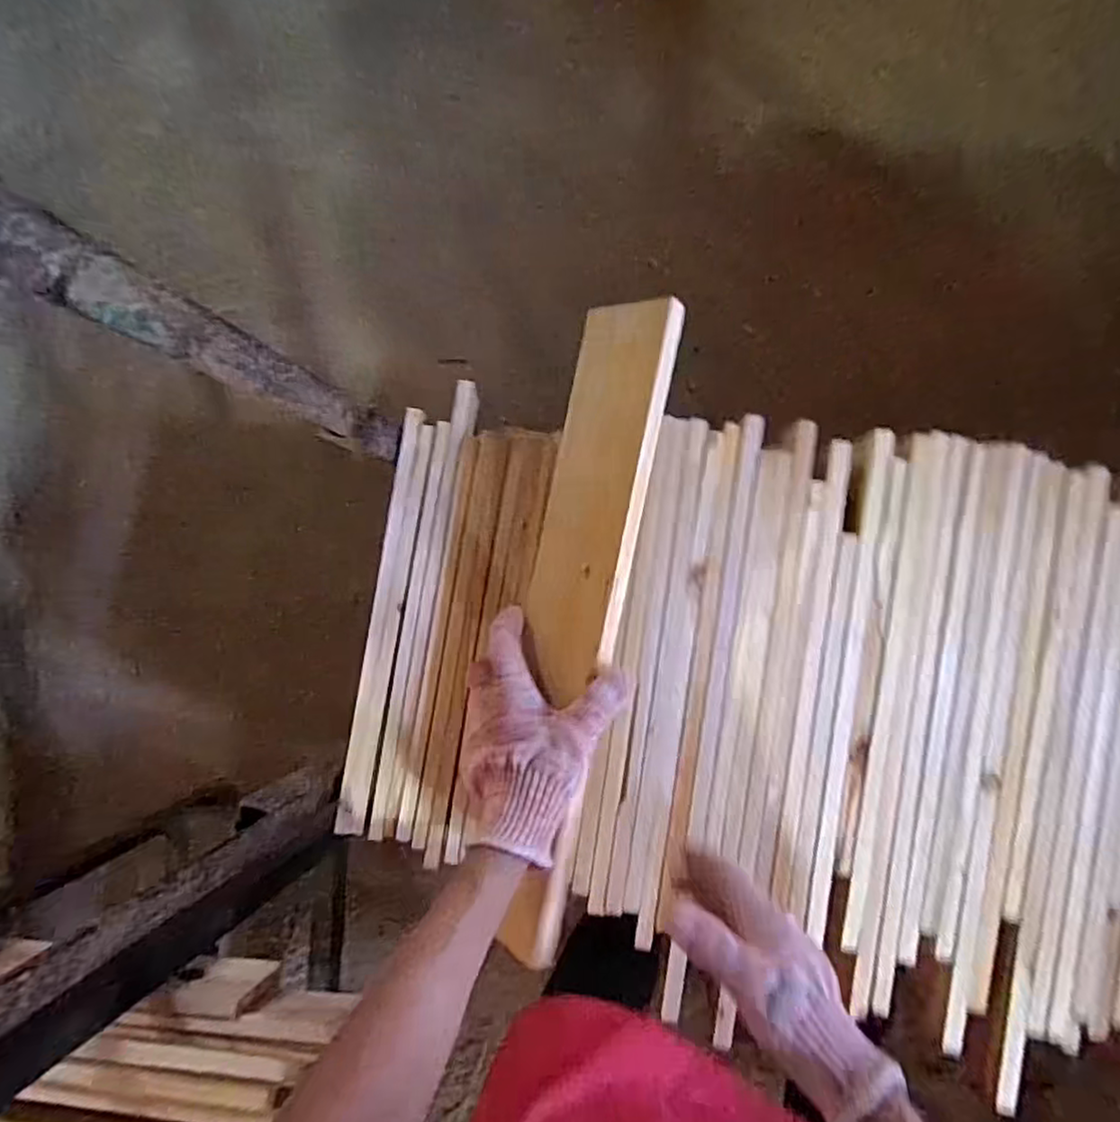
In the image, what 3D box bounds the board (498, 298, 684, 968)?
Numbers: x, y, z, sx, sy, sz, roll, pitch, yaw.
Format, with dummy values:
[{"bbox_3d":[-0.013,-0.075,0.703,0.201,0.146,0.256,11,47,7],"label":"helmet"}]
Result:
[{"bbox_3d":[0.004,0.043,0.501,0.083,0.020,0.475,12,89,35],"label":"board"}]

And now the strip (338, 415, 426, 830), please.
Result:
[{"bbox_3d":[-0.204,0.070,0.766,0.035,0.011,0.485,8,89,6],"label":"strip"}]

